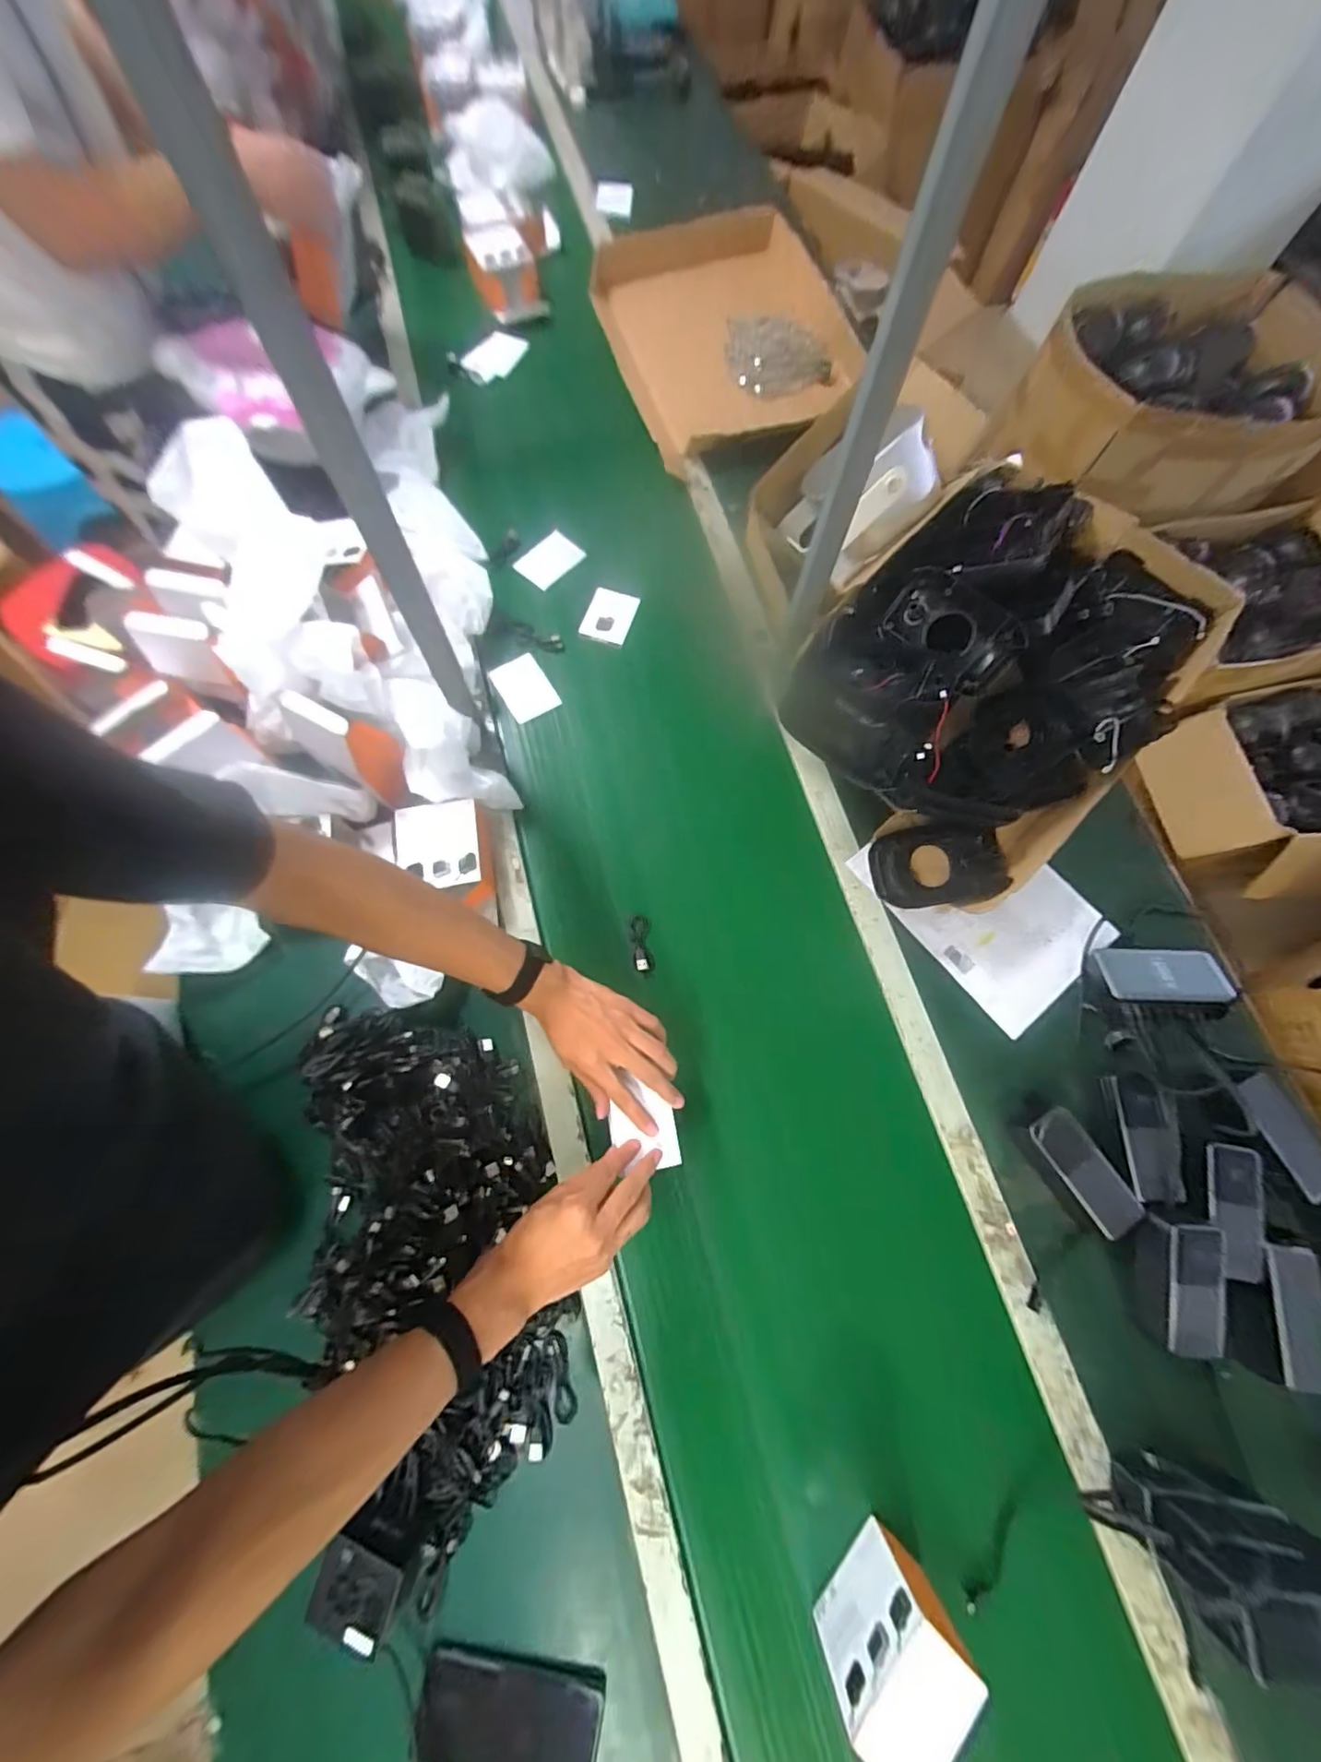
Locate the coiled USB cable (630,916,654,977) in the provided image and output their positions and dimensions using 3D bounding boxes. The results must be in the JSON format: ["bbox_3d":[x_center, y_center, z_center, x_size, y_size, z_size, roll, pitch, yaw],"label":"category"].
[{"bbox_3d":[-0.023,0.083,0.726,0.025,0.018,0.077,-5,71,-4],"label":"coiled USB cable"}]

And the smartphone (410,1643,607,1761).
[{"bbox_3d":[-0.135,0.754,0.505,0.161,0.015,0.082,8,71,0],"label":"smartphone"}]

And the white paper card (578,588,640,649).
[{"bbox_3d":[-0.078,-0.396,0.853,0.068,0.007,0.080,22,96,-10],"label":"white paper card"}]

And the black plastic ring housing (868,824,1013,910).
[{"bbox_3d":[0.336,-0.016,0.687,0.157,0.038,0.096,-7,72,-5],"label":"black plastic ring housing"}]

